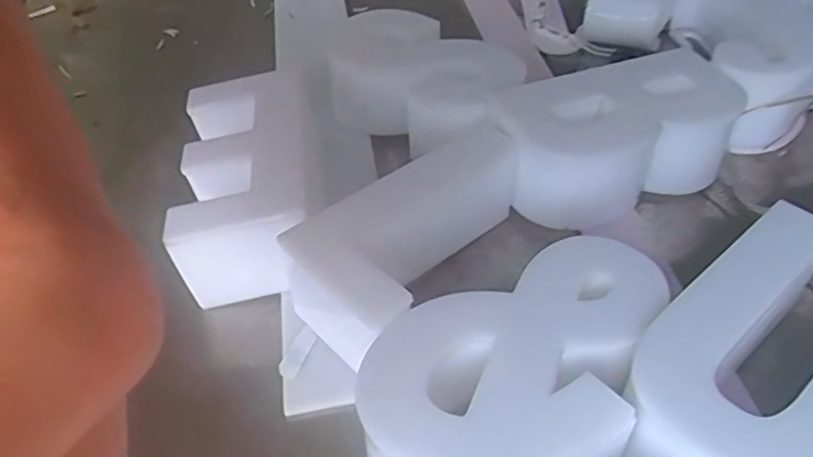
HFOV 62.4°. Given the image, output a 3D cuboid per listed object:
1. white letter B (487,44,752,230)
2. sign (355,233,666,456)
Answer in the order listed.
[{"bbox_3d":[0.099,-0.040,0.317,0.110,0.046,0.062,-16,46,-13],"label":"white letter B"},{"bbox_3d":[0.042,0.055,0.221,0.110,0.044,0.074,-27,49,-22],"label":"sign"}]

